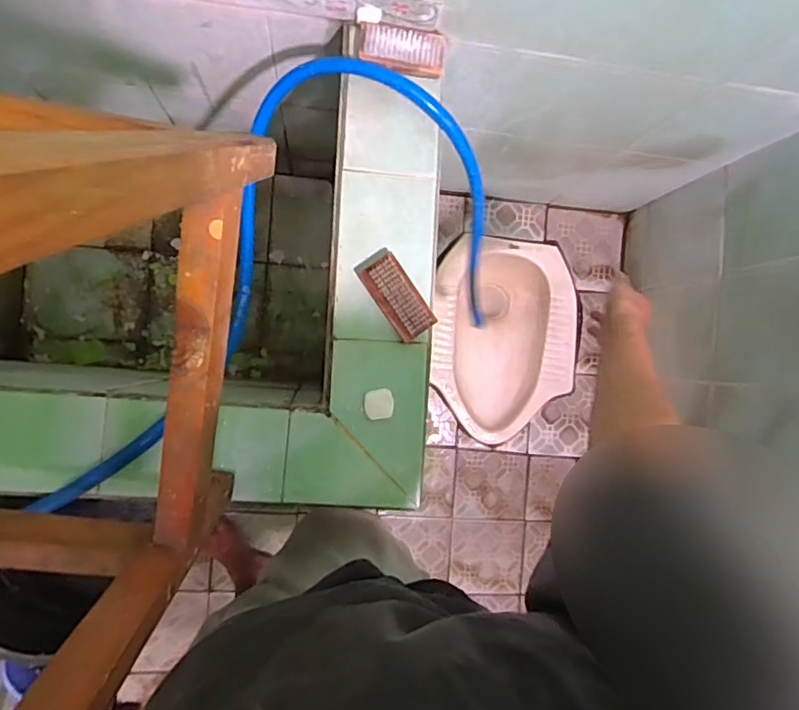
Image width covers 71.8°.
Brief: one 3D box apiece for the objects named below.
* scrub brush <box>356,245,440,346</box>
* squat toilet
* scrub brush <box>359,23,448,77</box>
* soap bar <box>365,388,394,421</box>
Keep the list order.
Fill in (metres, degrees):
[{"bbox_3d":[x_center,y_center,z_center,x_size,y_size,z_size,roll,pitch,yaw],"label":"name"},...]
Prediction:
[{"bbox_3d":[-0.004,-0.071,0.647,0.049,0.023,0.108,-33,93,-8],"label":"scrub brush"},{"bbox_3d":[0.245,-0.030,1.336,0.342,0.135,0.469,3,88,-8],"label":"squat toilet"},{"bbox_3d":[0.005,-0.358,0.647,0.100,0.022,0.049,7,88,-8],"label":"scrub brush"},{"bbox_3d":[-0.024,0.058,0.654,0.034,0.006,0.035,-8,90,-9],"label":"soap bar"}]

